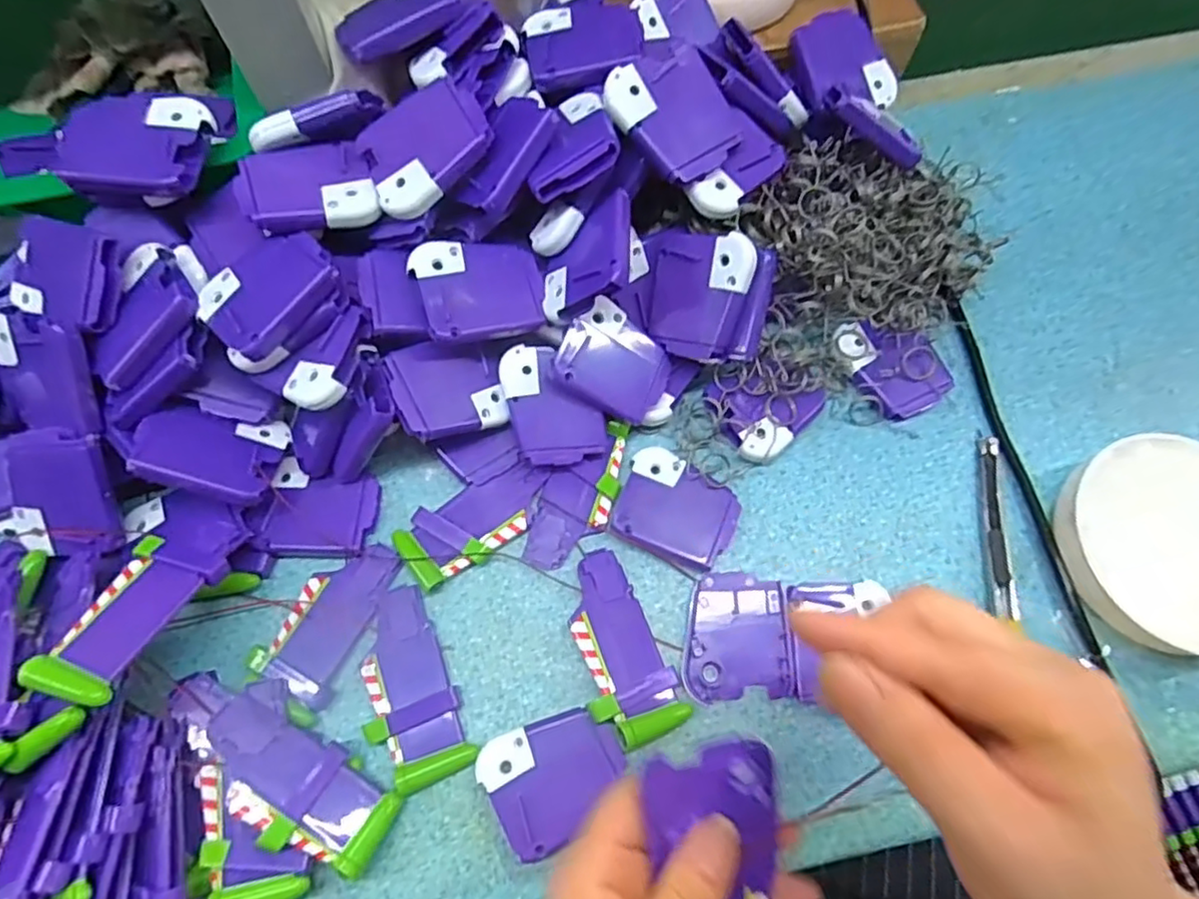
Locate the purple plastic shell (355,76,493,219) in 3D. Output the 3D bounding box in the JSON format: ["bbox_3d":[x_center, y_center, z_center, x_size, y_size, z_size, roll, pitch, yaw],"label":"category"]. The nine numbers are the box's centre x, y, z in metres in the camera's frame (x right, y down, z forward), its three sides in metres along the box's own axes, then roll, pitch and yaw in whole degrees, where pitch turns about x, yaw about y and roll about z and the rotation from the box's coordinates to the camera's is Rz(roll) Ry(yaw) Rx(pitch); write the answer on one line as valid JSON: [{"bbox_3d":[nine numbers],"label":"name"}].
[{"bbox_3d":[-0.083,-0.145,0.309,0.062,0.010,0.050,-36,77,4],"label":"purple plastic shell"}]

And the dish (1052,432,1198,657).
[{"bbox_3d":[0.286,0.050,0.325,0.102,0.029,0.108,-13,70,-5],"label":"dish"}]

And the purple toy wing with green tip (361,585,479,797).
[{"bbox_3d":[-0.093,0.113,0.312,0.041,0.008,0.088,-24,72,-9],"label":"purple toy wing with green tip"}]

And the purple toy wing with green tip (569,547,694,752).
[{"bbox_3d":[0.007,0.095,0.316,0.041,0.016,0.088,-23,71,-9],"label":"purple toy wing with green tip"}]

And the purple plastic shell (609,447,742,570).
[{"bbox_3d":[0.041,0.032,0.342,0.061,0.010,0.050,26,71,9],"label":"purple plastic shell"}]

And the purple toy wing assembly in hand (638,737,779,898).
[{"bbox_3d":[0.048,0.175,0.249,0.049,0.012,0.117,-7,88,-3],"label":"purple toy wing assembly in hand"}]

